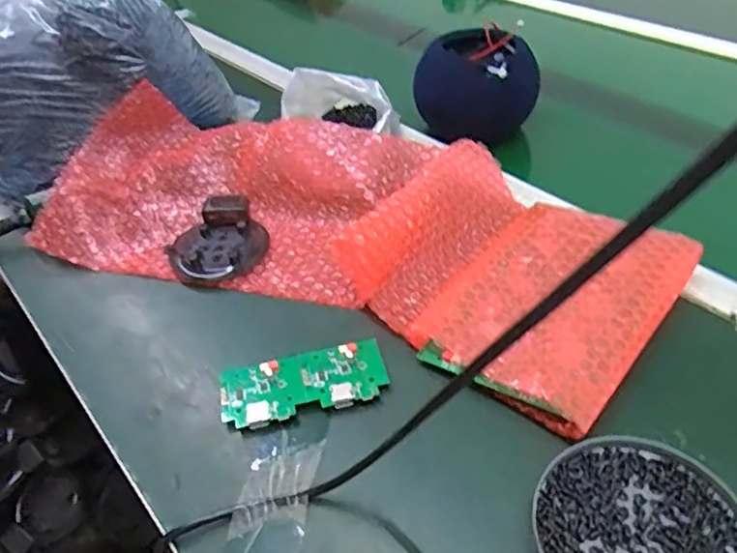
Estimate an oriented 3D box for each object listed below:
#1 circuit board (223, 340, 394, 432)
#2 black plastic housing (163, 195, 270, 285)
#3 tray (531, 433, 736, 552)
[{"bbox_3d":[-0.047,0.078,0.433,0.117,0.011,0.050,-12,43,-6],"label":"circuit board"},{"bbox_3d":[-0.141,-0.035,0.552,0.086,0.019,0.095,-26,47,-20],"label":"black plastic housing"},{"bbox_3d":[0.150,0.144,0.329,0.111,0.014,0.118,-3,43,3],"label":"tray"}]

